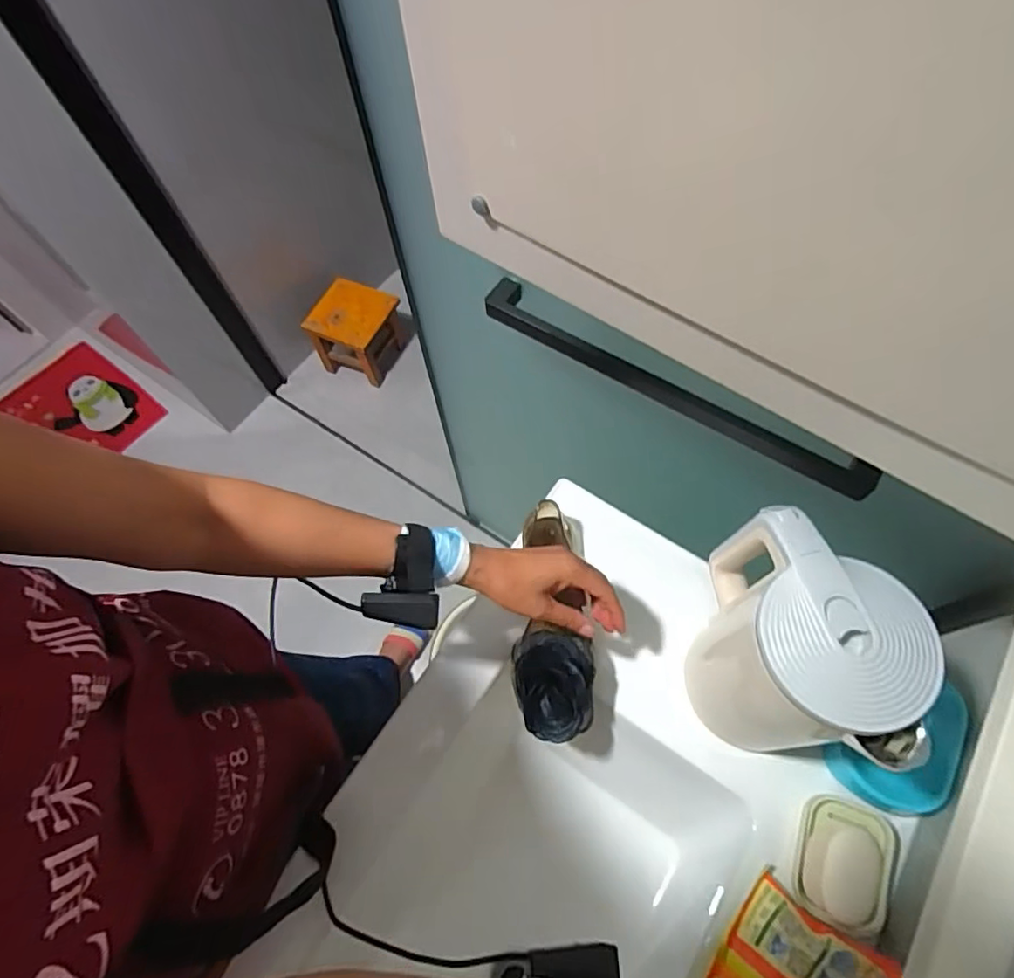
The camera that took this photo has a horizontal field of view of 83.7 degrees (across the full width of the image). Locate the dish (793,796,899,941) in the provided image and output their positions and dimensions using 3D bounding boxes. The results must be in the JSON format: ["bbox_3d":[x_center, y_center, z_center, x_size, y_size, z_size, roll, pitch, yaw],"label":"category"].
[{"bbox_3d":[0.320,0.354,0.535,0.078,0.022,0.106,24,68,13],"label":"dish"}]

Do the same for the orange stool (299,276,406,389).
[{"bbox_3d":[-0.470,-0.501,1.810,0.235,0.250,0.226,20,67,12],"label":"orange stool"}]

